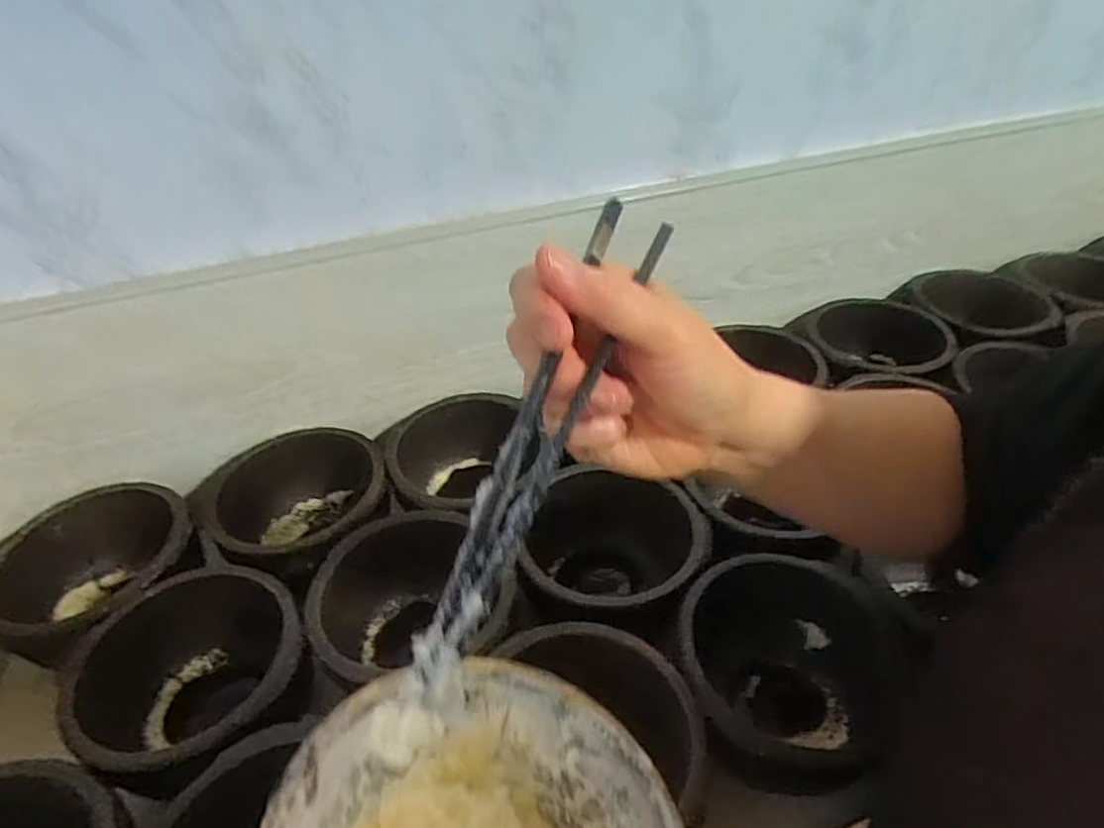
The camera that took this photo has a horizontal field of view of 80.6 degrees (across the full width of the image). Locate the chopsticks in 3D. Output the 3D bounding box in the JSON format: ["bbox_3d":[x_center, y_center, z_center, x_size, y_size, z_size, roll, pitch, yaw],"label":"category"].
[{"bbox_3d":[0.002,-0.005,0.241,0.026,0.017,0.209,14,57,18],"label":"chopsticks"}]

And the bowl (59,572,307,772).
[{"bbox_3d":[-0.243,0.185,0.452,0.140,0.080,0.140,-1,39,1],"label":"bowl"}]

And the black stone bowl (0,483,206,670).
[{"bbox_3d":[-0.359,0.132,0.524,0.139,0.084,0.137,-1,39,1],"label":"black stone bowl"}]

